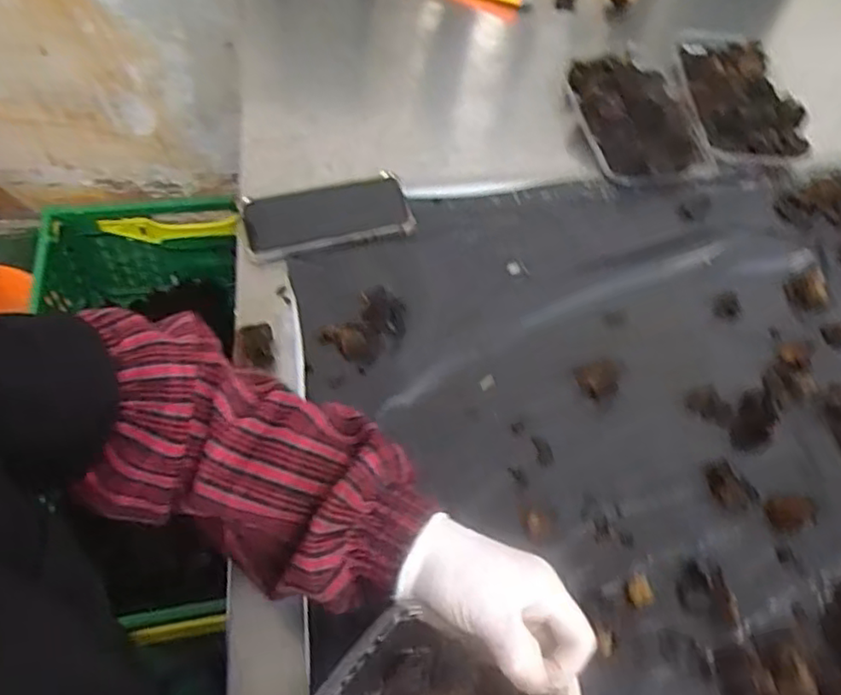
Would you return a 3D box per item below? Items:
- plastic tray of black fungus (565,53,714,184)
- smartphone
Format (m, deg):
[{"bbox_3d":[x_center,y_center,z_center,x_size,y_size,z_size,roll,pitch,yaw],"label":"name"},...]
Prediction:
[{"bbox_3d":[0.241,-0.259,0.752,0.116,0.032,0.199,-10,59,-10],"label":"plastic tray of black fungus"},{"bbox_3d":[-0.094,-0.130,0.666,0.163,0.015,0.083,-12,52,-5],"label":"smartphone"}]

